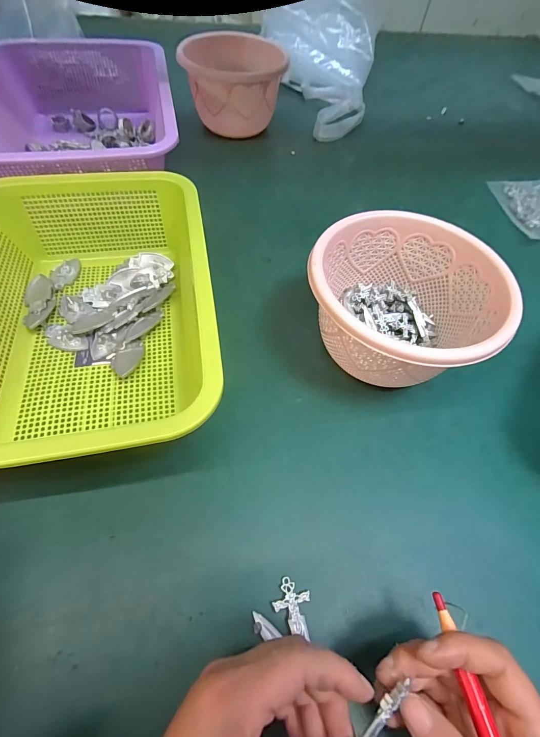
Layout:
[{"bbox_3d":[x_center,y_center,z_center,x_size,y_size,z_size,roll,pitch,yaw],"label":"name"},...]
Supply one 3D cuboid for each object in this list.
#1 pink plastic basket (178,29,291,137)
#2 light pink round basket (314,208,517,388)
[{"bbox_3d":[-0.054,-0.412,0.495,0.142,0.098,0.138,-15,61,-13],"label":"pink plastic basket"},{"bbox_3d":[0.102,-0.047,0.280,0.138,0.087,0.136,2,59,-3],"label":"light pink round basket"}]

